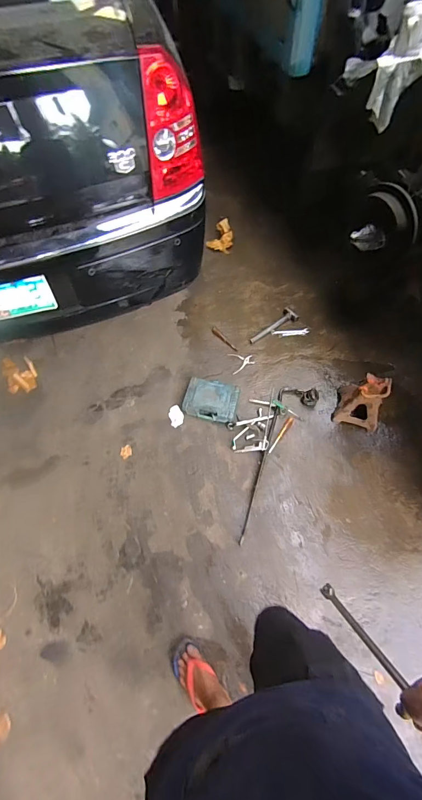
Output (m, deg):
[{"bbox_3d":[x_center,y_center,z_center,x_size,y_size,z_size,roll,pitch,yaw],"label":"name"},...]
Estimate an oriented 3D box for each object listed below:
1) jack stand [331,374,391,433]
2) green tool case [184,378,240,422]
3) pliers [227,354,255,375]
[{"bbox_3d":[0.652,-0.003,1.498,0.199,0.237,0.157,17,63,11],"label":"jack stand"},{"bbox_3d":[0.007,-0.008,1.611,0.245,0.062,0.198,15,62,9],"label":"green tool case"},{"bbox_3d":[0.152,-0.187,1.736,0.118,0.008,0.121,-11,61,-5],"label":"pliers"}]

